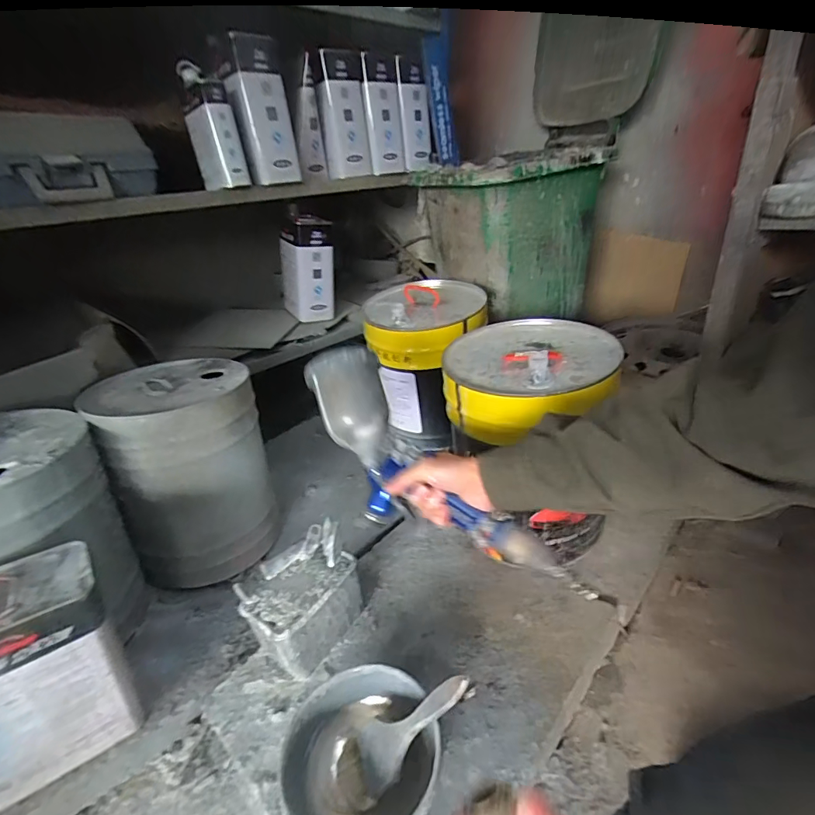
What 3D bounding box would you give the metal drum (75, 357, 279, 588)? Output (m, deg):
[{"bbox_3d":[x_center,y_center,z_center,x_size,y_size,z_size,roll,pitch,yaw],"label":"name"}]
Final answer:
[{"bbox_3d":[-0.386,0.101,0.814,0.243,0.317,0.260,-16,31,-14],"label":"metal drum"}]

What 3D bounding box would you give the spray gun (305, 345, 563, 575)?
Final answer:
[{"bbox_3d":[0.005,0.079,0.547,0.090,0.136,0.371,-28,59,-36],"label":"spray gun"}]

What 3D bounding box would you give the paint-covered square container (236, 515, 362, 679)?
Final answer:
[{"bbox_3d":[-0.152,0.286,0.661,0.114,0.133,0.162,20,40,38],"label":"paint-covered square container"}]

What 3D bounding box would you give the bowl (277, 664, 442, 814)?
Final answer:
[{"bbox_3d":[-0.050,0.396,0.493,0.169,0.074,0.166,-5,30,3],"label":"bowl"}]

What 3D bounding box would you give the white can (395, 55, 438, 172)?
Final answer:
[{"bbox_3d":[0.022,-0.749,1.127,0.076,0.235,0.077,-6,28,-1],"label":"white can"}]

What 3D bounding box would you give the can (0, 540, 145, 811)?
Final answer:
[{"bbox_3d":[-0.444,0.298,0.523,0.178,0.282,0.108,-26,35,-28],"label":"can"}]

